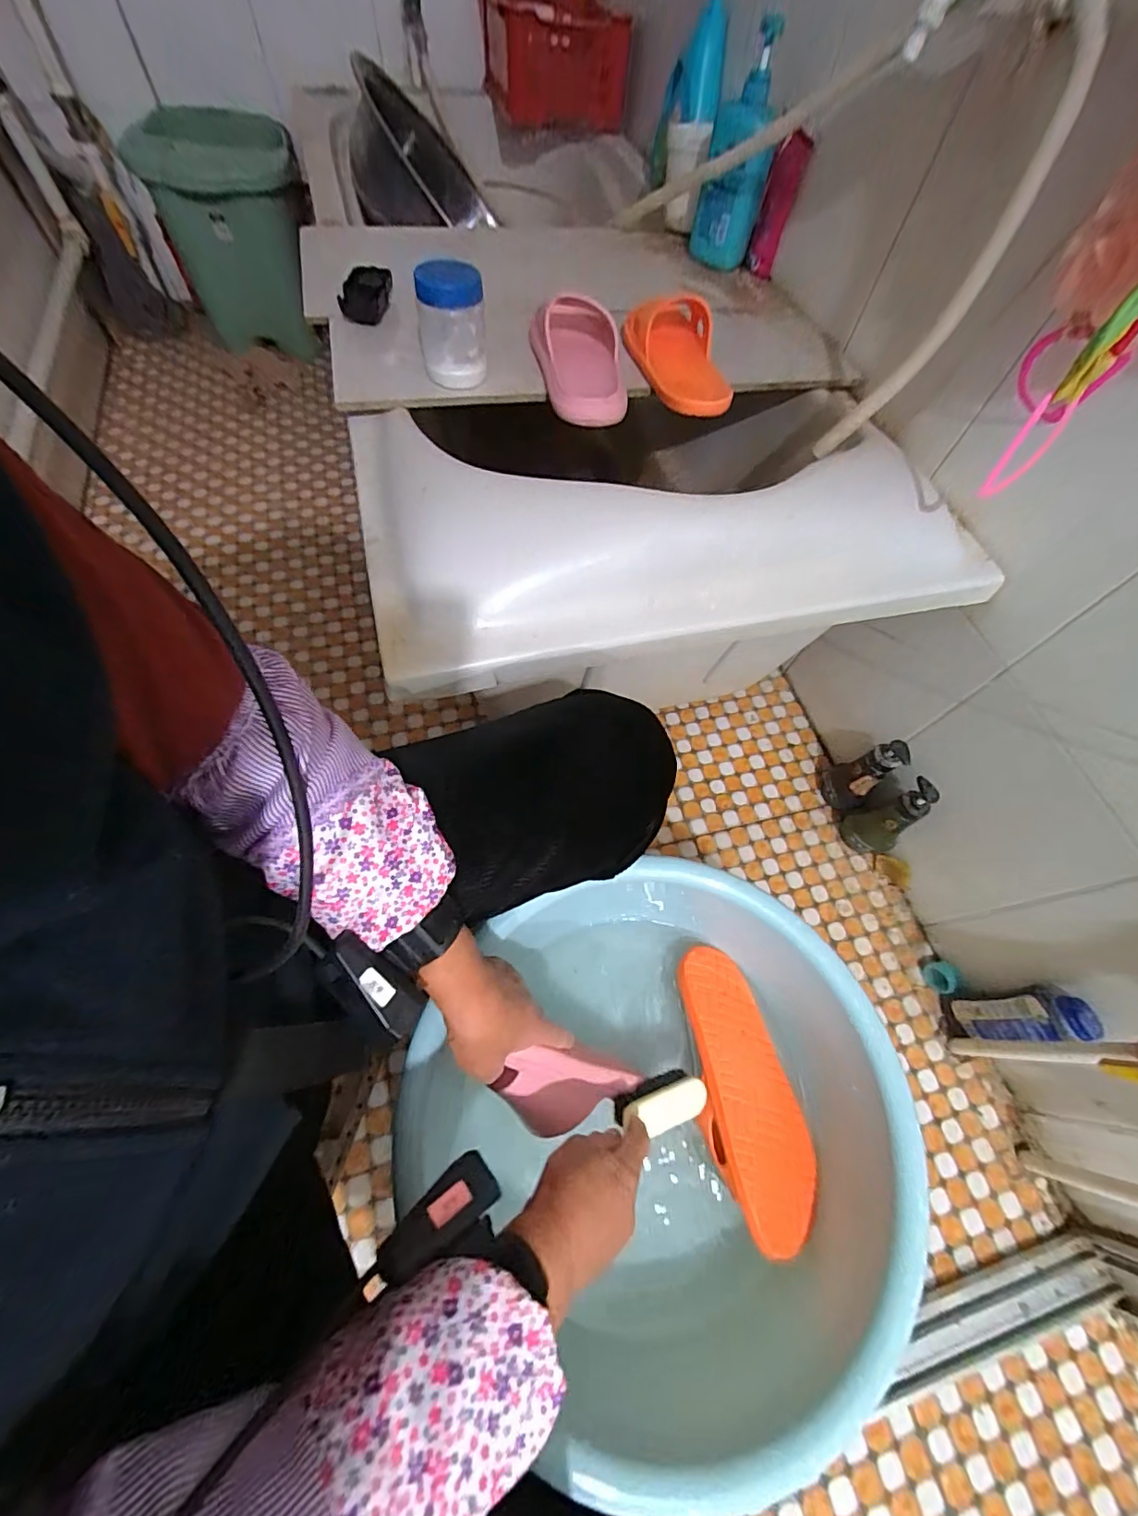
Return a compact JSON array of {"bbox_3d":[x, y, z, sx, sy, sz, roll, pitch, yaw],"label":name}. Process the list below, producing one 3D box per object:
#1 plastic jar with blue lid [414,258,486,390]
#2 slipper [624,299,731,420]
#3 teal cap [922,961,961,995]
[{"bbox_3d":[-0.140,-0.511,0.623,0.077,0.107,0.067,-7,65,-8],"label":"plastic jar with blue lid"},{"bbox_3d":[0.141,-0.543,0.693,0.109,0.063,0.238,-5,64,-7],"label":"slipper"},{"bbox_3d":[0.562,0.332,0.790,0.034,0.036,0.044,2,64,-4],"label":"teal cap"}]

